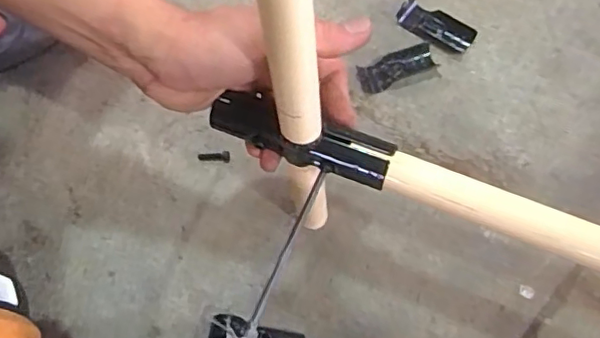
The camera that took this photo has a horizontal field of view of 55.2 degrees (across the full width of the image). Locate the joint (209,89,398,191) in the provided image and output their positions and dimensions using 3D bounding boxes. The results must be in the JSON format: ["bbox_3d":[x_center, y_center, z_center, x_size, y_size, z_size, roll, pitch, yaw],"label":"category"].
[{"bbox_3d":[0.001,-0.023,0.402,0.128,0.030,0.035,19,71,11],"label":"joint"}]

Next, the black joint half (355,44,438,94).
[{"bbox_3d":[0.098,-0.104,0.587,0.079,0.010,0.031,-21,71,-6],"label":"black joint half"}]

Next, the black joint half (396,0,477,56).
[{"bbox_3d":[0.141,-0.148,0.599,0.081,0.016,0.033,31,73,12],"label":"black joint half"}]

